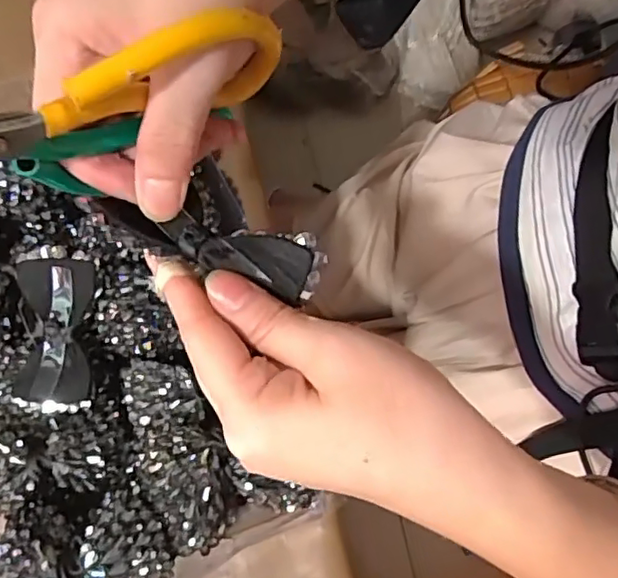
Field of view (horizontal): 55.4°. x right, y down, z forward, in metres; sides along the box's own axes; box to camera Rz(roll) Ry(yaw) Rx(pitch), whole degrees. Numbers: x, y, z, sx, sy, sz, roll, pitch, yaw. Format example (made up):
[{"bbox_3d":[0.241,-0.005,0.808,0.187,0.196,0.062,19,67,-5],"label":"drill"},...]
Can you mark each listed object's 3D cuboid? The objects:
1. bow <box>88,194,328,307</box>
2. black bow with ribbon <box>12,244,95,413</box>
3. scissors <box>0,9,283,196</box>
[{"bbox_3d":[-0.038,-0.016,0.228,0.085,0.021,0.022,14,79,-6],"label":"bow"},{"bbox_3d":[-0.150,0.023,0.346,0.048,0.014,0.093,-3,79,0],"label":"black bow with ribbon"},{"bbox_3d":[-0.079,-0.049,0.185,0.169,0.057,0.010,-29,78,-31],"label":"scissors"}]

